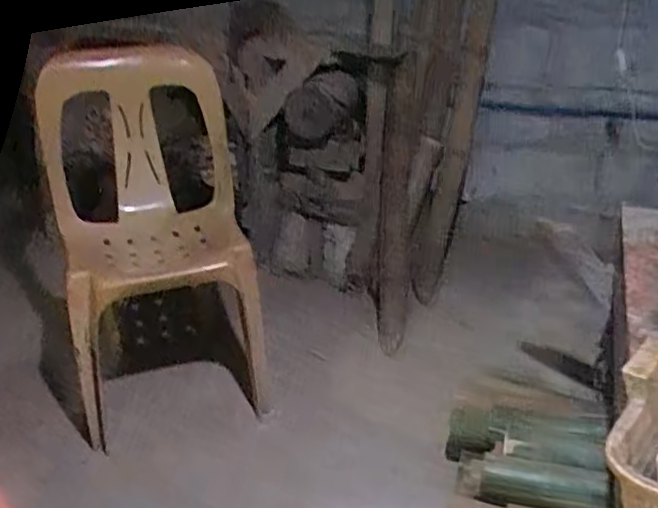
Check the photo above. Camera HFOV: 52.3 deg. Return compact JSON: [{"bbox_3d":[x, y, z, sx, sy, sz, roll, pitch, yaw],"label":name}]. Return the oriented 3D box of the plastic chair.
[{"bbox_3d":[-0.378,-0.001,1.464,0.412,0.749,0.446,-6,28,-19],"label":"plastic chair"}]

